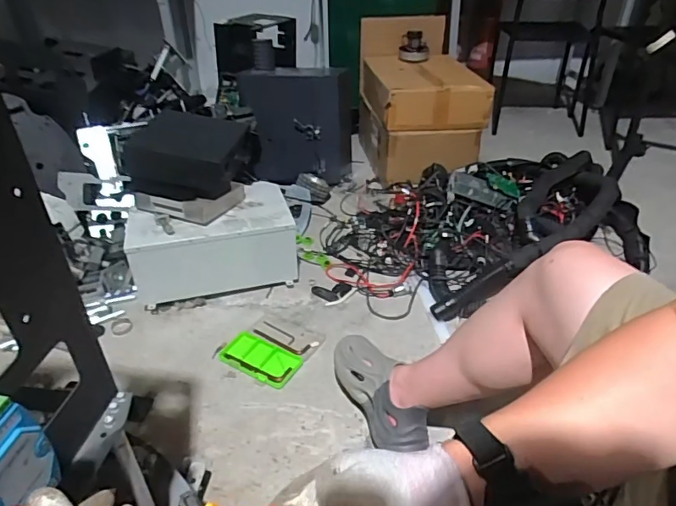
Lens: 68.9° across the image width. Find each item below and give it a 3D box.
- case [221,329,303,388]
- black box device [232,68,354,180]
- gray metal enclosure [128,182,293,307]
[{"bbox_3d":[-0.187,0.253,1.194,0.195,0.022,0.108,17,37,27],"label":"case"},{"bbox_3d":[-0.146,-0.467,1.855,0.381,0.403,0.194,-3,33,-2],"label":"black box device"},{"bbox_3d":[-0.357,-0.031,1.430,0.439,0.218,0.257,-10,34,-12],"label":"gray metal enclosure"}]

